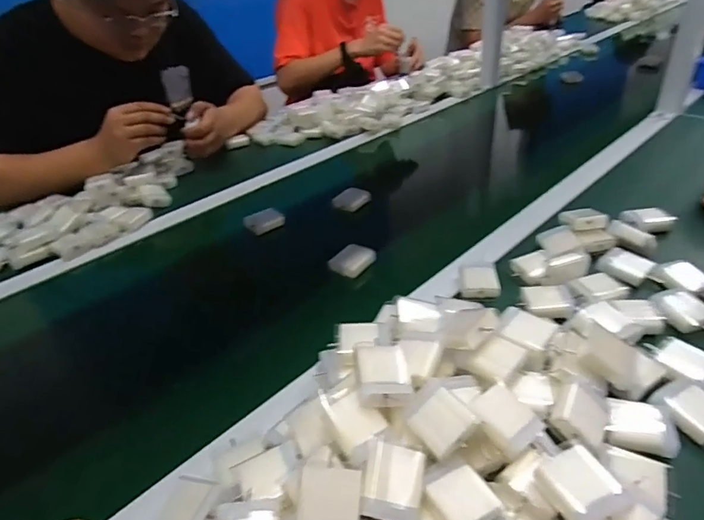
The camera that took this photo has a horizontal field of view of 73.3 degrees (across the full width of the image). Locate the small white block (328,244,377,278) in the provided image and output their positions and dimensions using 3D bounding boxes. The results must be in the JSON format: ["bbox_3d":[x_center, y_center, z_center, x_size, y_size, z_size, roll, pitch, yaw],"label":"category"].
[{"bbox_3d":[0.000,0.000,0.620,0.045,0.015,0.058,18,41,29],"label":"small white block"}]

